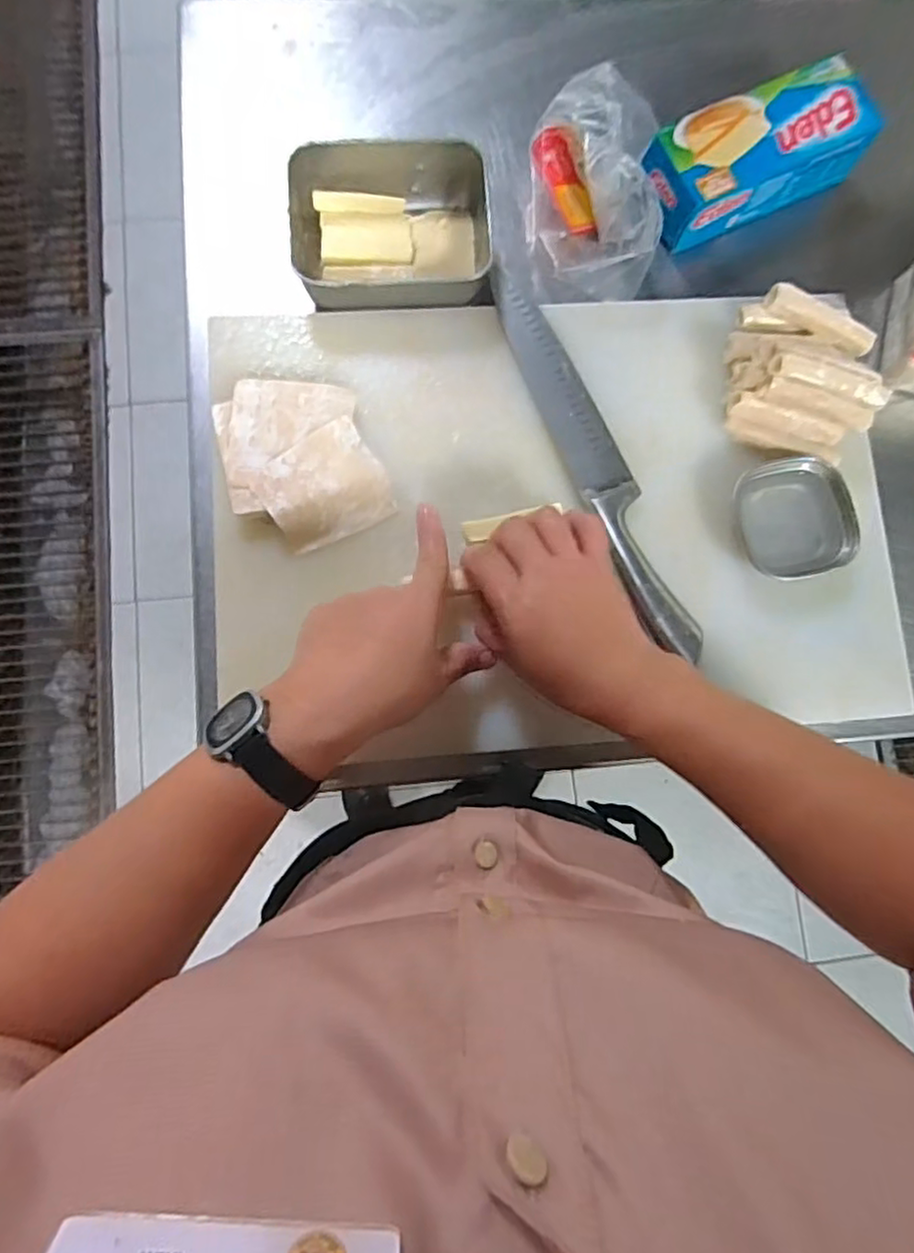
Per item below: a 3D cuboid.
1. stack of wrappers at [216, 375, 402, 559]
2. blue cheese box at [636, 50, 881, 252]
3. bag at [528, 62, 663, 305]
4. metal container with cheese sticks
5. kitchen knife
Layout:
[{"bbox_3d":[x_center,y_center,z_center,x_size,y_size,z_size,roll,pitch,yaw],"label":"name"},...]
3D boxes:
[{"bbox_3d":[-0.103,-0.110,0.434,0.094,0.021,0.111,-22,85,-7],"label":"stack of wrappers"},{"bbox_3d":[0.215,-0.343,0.488,0.170,0.050,0.074,-27,86,-7],"label":"blue cheese box"},{"bbox_3d":[0.097,-0.316,0.476,0.079,0.064,0.169,-3,84,-5],"label":"bag"},{"bbox_3d":[-0.044,-0.277,0.465,0.140,0.043,0.104,-3,83,-5],"label":"metal container with cheese sticks"},{"bbox_3d":[0.093,-0.119,0.448,0.039,0.023,0.296,-23,86,-7],"label":"kitchen knife"}]

